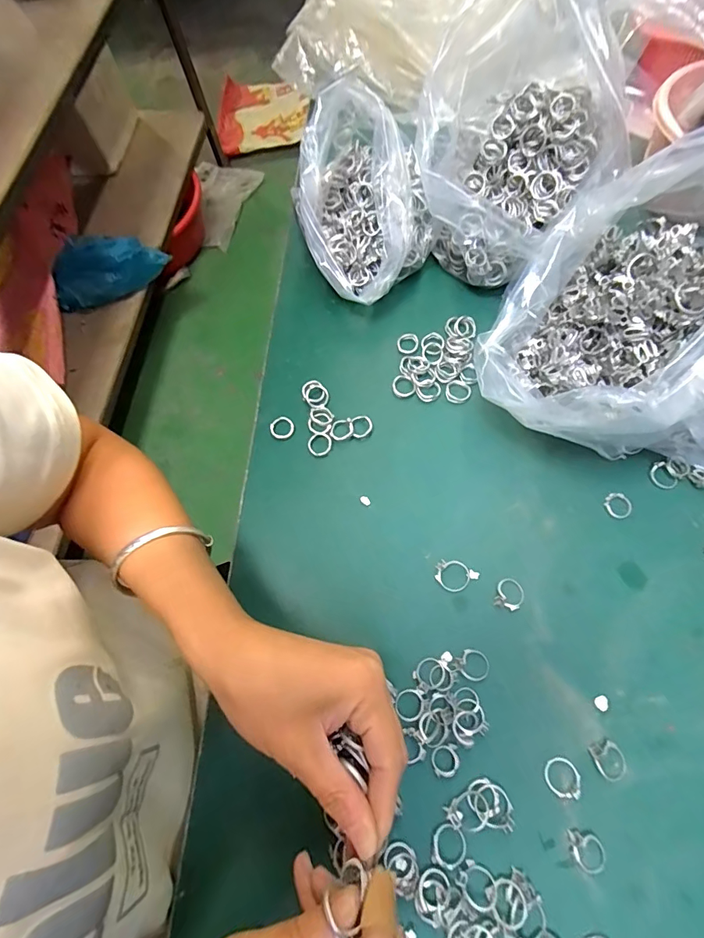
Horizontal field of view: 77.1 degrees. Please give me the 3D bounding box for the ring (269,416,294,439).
[{"bbox_3d":[-0.062,-0.037,0.394,0.021,0.004,0.021,-1,68,3],"label":"ring"}]

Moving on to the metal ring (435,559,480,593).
[{"bbox_3d":[0.081,0.083,0.340,0.033,0.006,0.023,4,68,5],"label":"metal ring"}]

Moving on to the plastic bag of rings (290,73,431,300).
[{"bbox_3d":[0.012,-0.234,0.407,0.122,0.123,0.148,4,68,5],"label":"plastic bag of rings"}]

